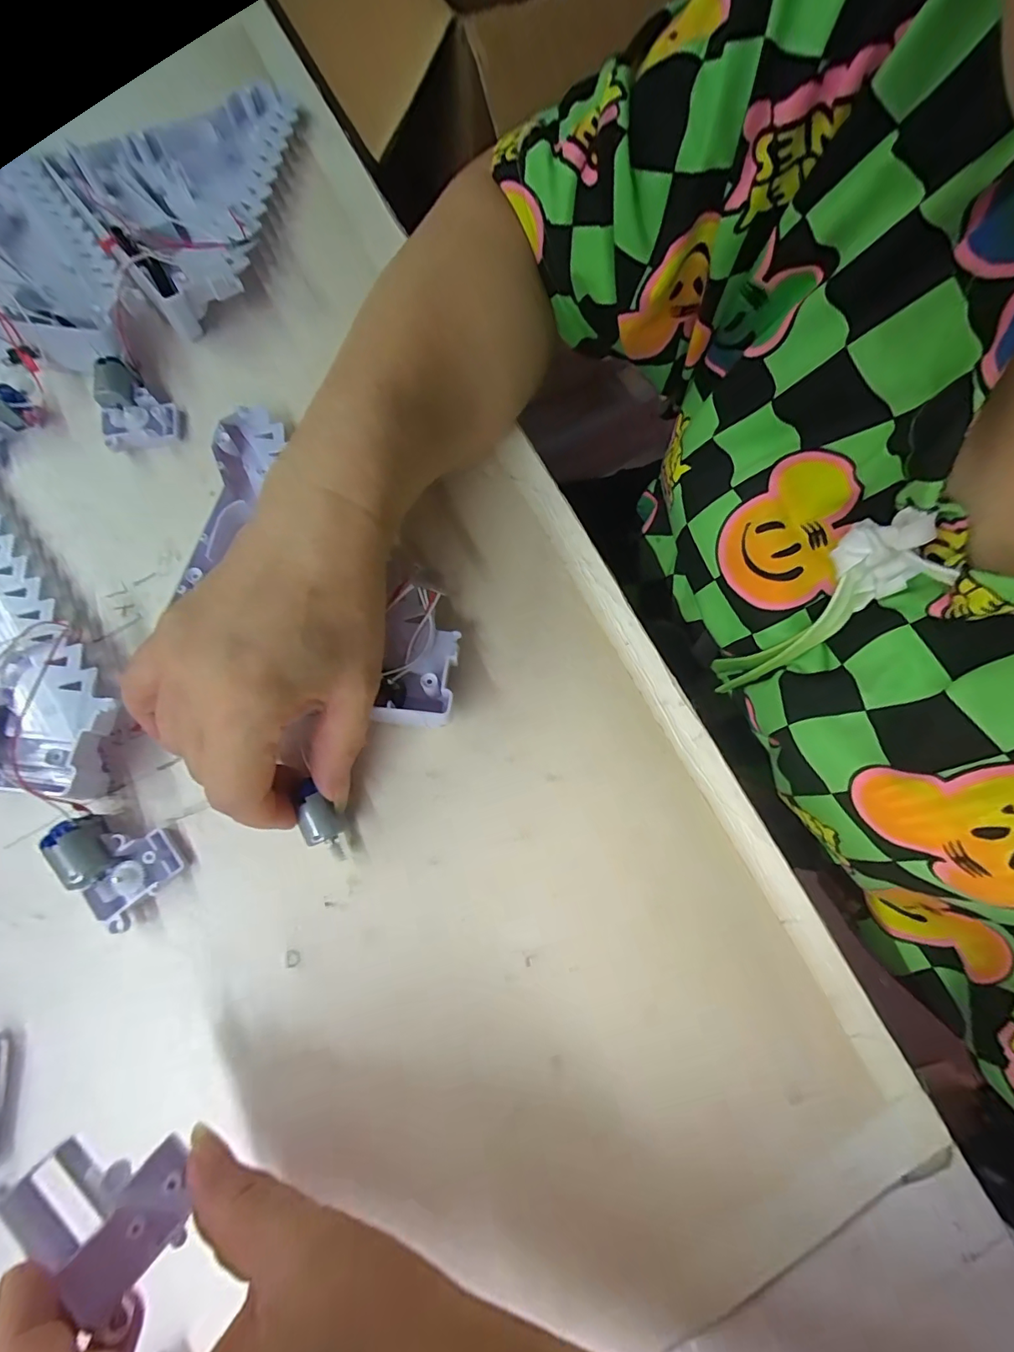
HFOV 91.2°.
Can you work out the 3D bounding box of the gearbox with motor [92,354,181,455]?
[{"bbox_3d":[-0.201,-0.147,0.269,0.035,0.023,0.044,-16,76,-5],"label":"gearbox with motor"}]

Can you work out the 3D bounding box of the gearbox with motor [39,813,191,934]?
[{"bbox_3d":[-0.167,0.078,0.211,0.046,0.023,0.035,42,78,9],"label":"gearbox with motor"}]

